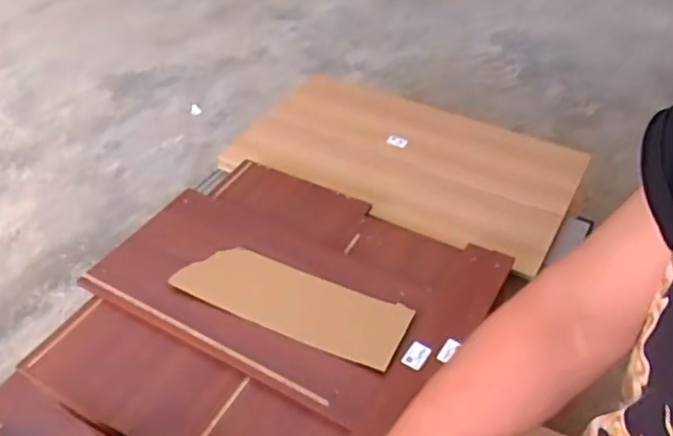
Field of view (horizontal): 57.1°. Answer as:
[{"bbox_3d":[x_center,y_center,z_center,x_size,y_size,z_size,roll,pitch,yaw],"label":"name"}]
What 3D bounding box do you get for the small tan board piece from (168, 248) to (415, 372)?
[{"bbox_3d":[-0.100,0.178,1.384,0.524,0.013,0.175,18,46,16],"label":"small tan board piece"}]

